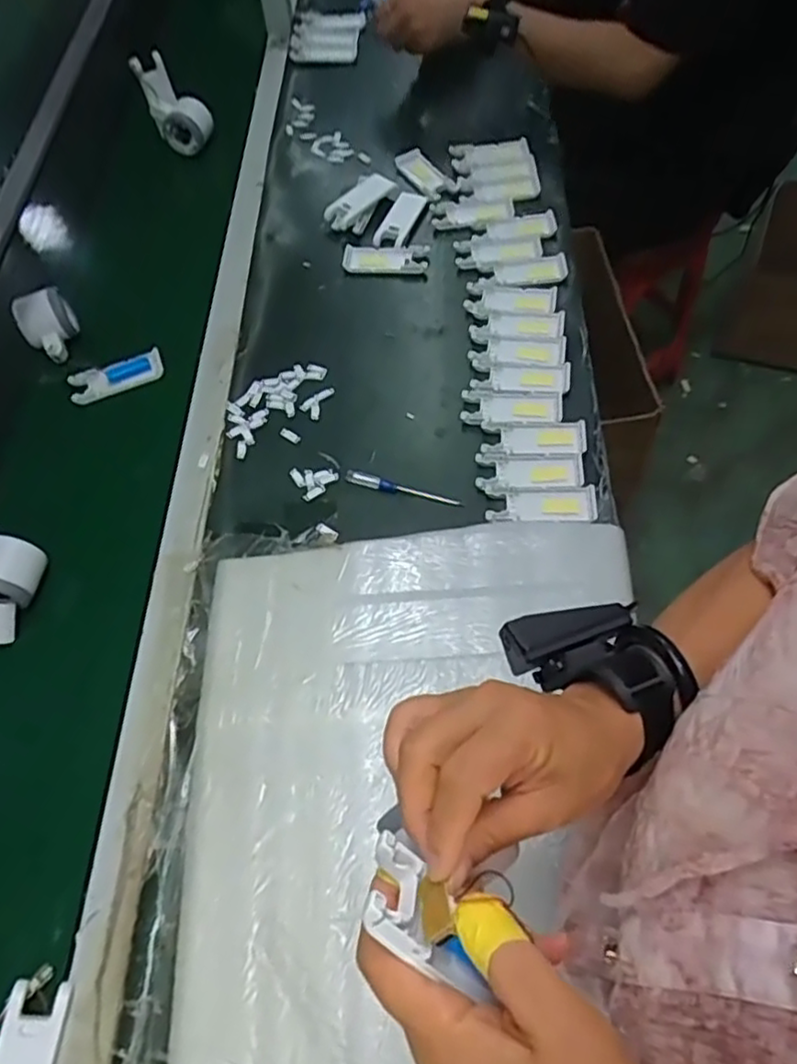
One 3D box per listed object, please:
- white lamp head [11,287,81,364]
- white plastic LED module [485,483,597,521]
[{"bbox_3d":[-0.407,-0.236,0.782,0.066,0.054,0.068,-32,64,-13],"label":"white lamp head"},{"bbox_3d":[0.141,-0.031,0.663,0.104,0.004,0.041,1,61,5],"label":"white plastic LED module"}]

